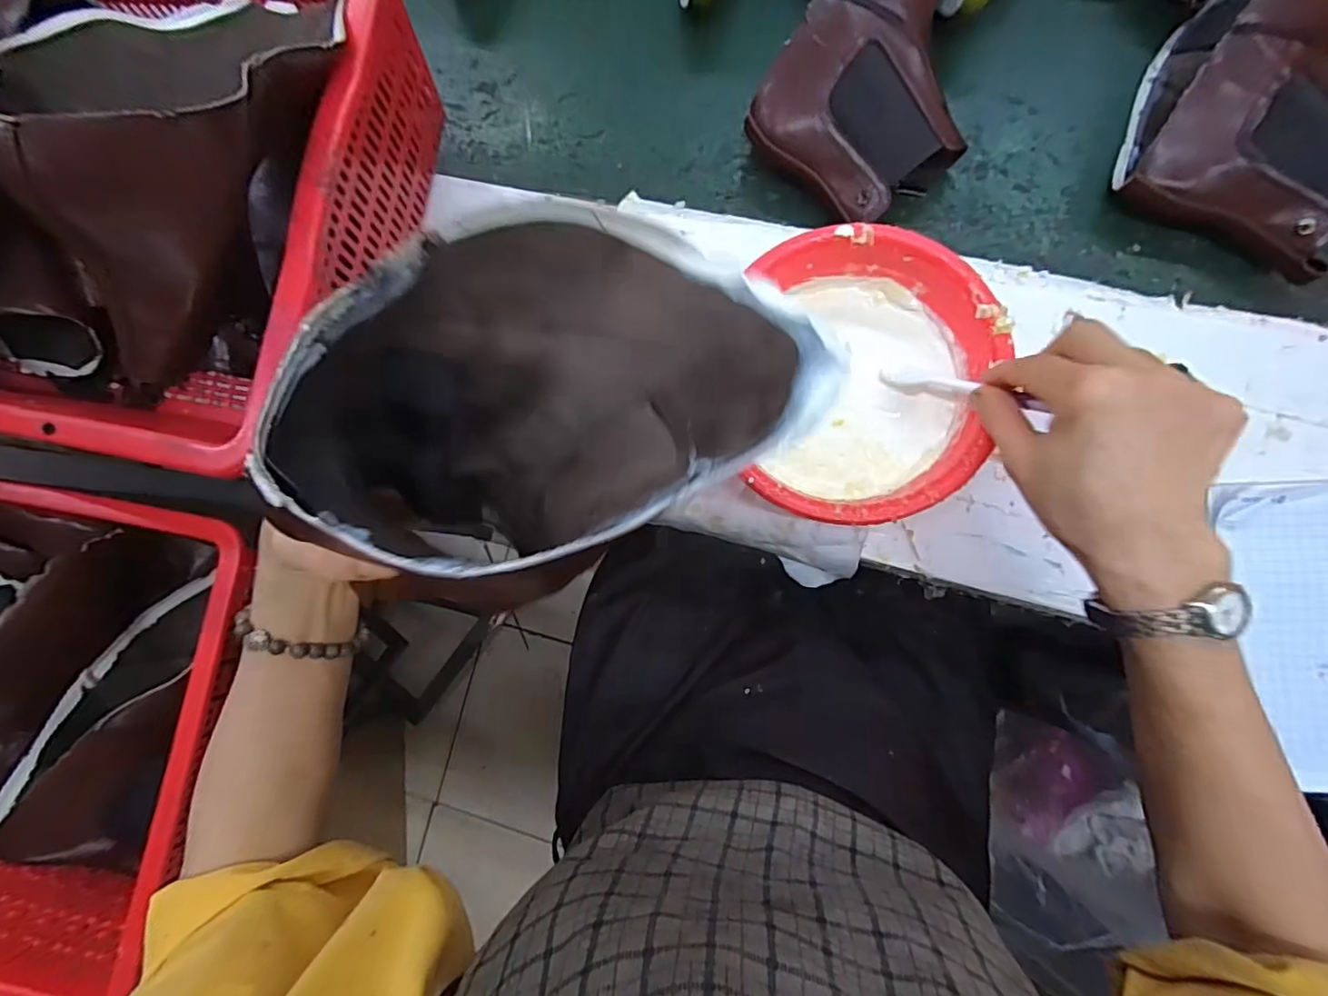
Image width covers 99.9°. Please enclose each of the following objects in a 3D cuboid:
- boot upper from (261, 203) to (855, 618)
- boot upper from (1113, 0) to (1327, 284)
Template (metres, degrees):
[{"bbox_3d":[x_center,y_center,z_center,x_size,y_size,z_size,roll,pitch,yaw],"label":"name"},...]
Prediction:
[{"bbox_3d":[-0.036,-0.040,0.245,0.218,0.166,0.127,-30,82,1],"label":"boot upper"},{"bbox_3d":[0.451,-0.287,0.397,0.176,0.092,0.202,37,90,6],"label":"boot upper"}]

